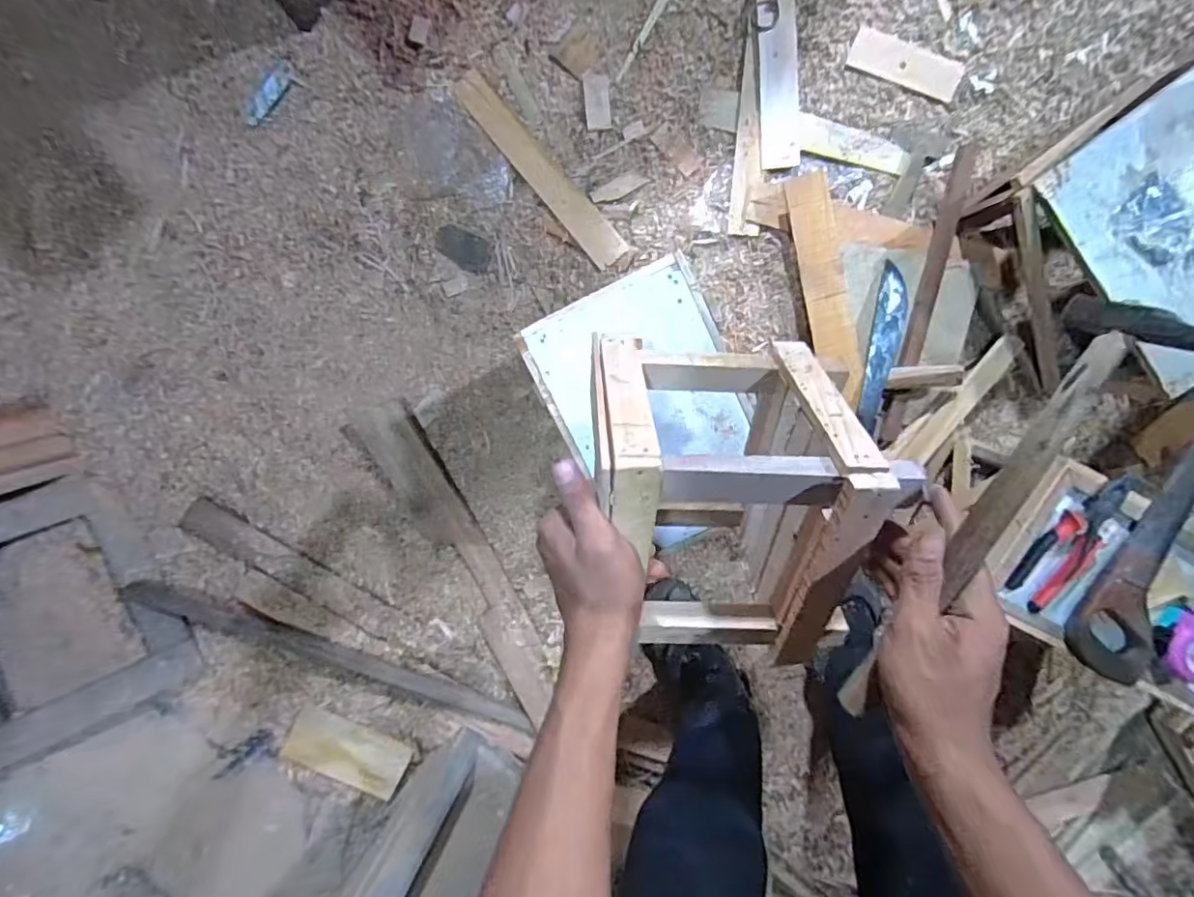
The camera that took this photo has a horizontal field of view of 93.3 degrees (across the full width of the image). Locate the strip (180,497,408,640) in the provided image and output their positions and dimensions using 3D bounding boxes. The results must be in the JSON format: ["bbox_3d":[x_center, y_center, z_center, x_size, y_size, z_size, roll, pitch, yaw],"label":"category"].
[{"bbox_3d":[-0.491,0.201,0.923,0.387,0.012,0.065,30,98,-4],"label":"strip"}]

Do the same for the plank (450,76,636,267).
[{"bbox_3d":[-0.077,-0.404,0.834,0.054,0.007,0.345,-41,96,6],"label":"plank"}]

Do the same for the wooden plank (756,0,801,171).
[{"bbox_3d":[0.264,-0.581,0.820,0.058,0.018,0.326,-5,99,1],"label":"wooden plank"}]

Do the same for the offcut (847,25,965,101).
[{"bbox_3d":[0.451,-0.558,0.822,0.160,0.010,0.054,22,98,-3],"label":"offcut"}]

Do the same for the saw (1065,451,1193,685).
[{"bbox_3d":[0.650,0.105,0.655,0.114,0.023,0.345,14,98,2],"label":"saw"}]

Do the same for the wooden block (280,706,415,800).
[{"bbox_3d":[-0.438,0.536,0.990,0.205,0.016,0.111,27,98,-3],"label":"wooden block"}]

